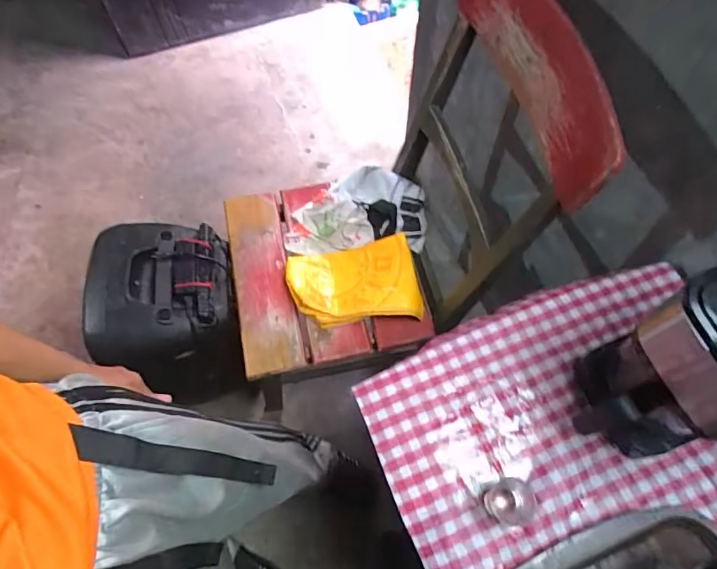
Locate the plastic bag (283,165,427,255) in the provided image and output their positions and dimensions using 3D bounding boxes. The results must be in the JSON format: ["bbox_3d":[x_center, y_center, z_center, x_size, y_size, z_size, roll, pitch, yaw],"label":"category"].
[{"bbox_3d":[-0.005,-0.163,0.980,0.281,0.053,0.192,1,65,-1],"label":"plastic bag"}]

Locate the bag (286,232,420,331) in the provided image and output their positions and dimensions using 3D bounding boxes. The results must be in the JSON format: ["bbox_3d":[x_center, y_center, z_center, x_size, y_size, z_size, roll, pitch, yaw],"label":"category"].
[{"bbox_3d":[-0.012,-0.005,0.903,0.246,0.052,0.159,-4,65,-3],"label":"bag"}]

